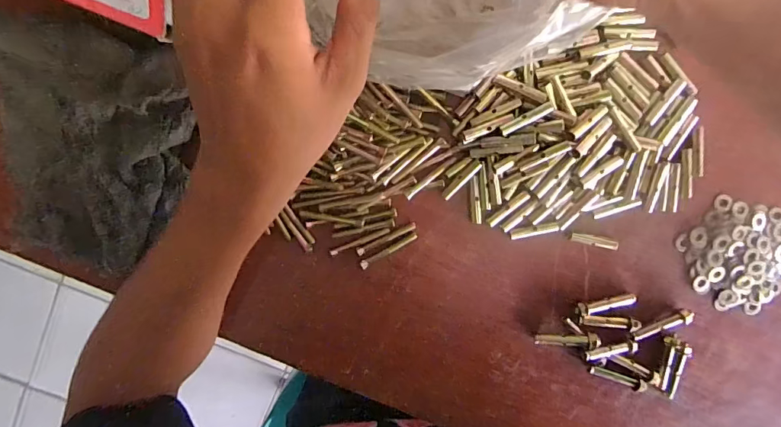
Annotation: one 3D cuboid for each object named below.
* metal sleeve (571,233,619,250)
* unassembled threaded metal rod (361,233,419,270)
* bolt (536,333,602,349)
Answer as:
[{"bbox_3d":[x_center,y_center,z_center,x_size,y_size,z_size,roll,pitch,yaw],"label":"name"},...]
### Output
[{"bbox_3d":[0.157,0.022,0.330,0.036,0.005,0.008,14,99,-3],"label":"metal sleeve"},{"bbox_3d":[-0.001,0.029,0.331,0.048,0.004,0.006,-28,99,4],"label":"unassembled threaded metal rod"},{"bbox_3d":[0.138,0.100,0.337,0.047,0.006,0.010,-5,100,22],"label":"bolt"}]

